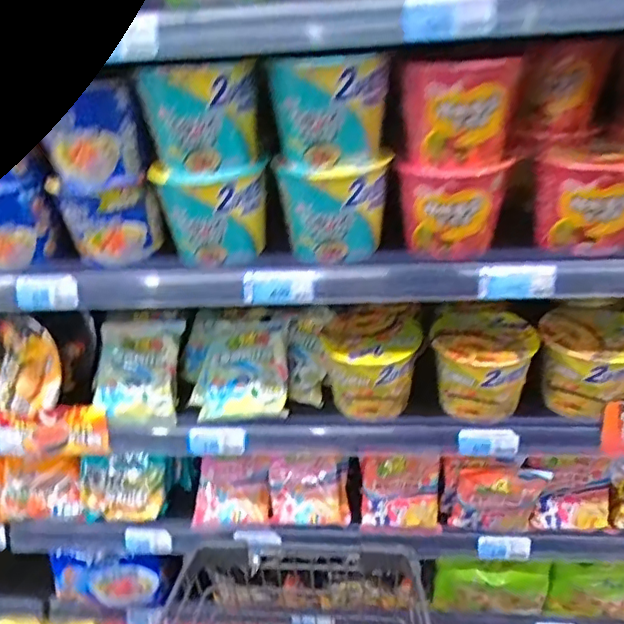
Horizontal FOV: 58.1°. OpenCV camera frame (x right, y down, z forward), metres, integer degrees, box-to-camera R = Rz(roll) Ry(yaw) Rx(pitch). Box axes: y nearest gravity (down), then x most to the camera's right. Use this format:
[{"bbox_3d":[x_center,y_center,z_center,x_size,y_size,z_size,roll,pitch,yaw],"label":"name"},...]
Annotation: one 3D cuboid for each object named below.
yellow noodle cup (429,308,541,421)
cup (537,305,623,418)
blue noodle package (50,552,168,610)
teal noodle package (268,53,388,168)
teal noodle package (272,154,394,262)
[{"bbox_3d":[0.233,0.074,0.778,0.128,0.109,0.126,-3,31,2],"label":"yellow noodle cup"},{"bbox_3d":[0.373,0.066,0.760,0.129,0.108,0.104,19,38,33],"label":"cup"},{"bbox_3d":[-0.358,0.466,0.987,0.195,0.131,0.037,-1,31,6],"label":"blue noodle package"},{"bbox_3d":[0.017,-0.212,0.587,0.118,0.105,0.042,-2,31,4],"label":"teal noodle package"},{"bbox_3d":[0.023,-0.114,0.637,0.118,0.112,0.044,-1,31,6],"label":"teal noodle package"}]

